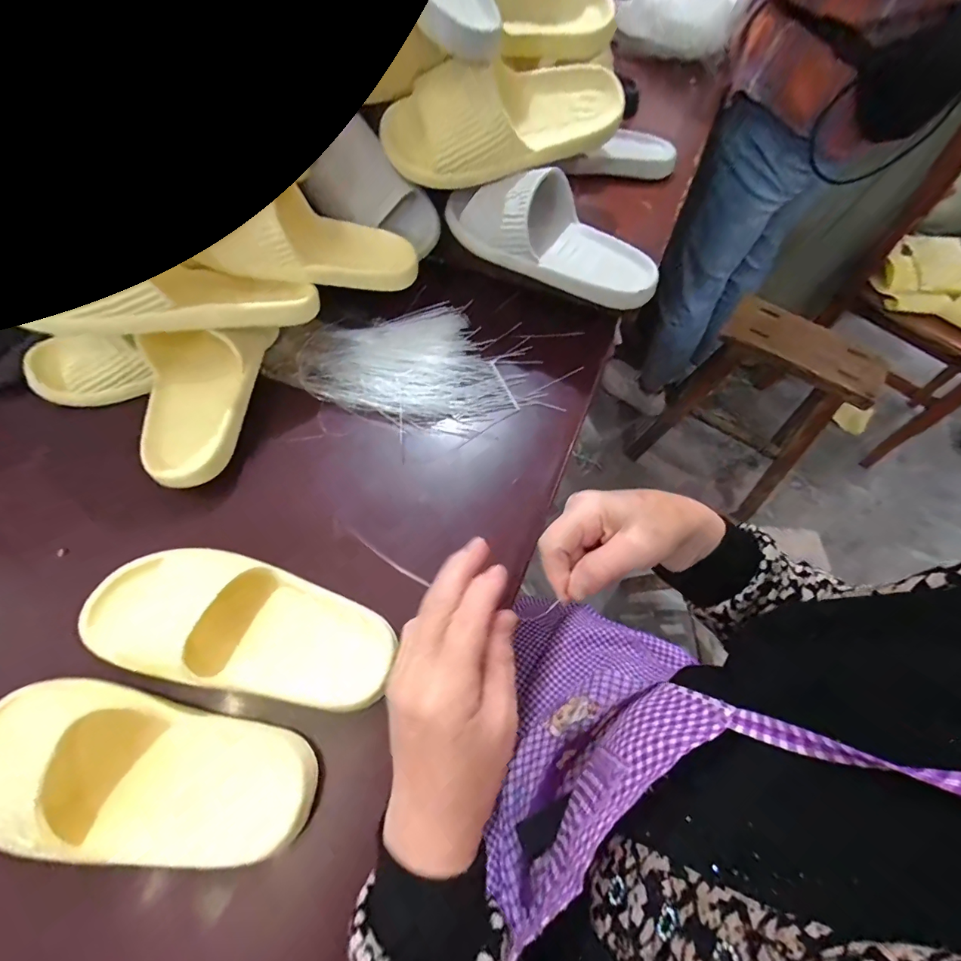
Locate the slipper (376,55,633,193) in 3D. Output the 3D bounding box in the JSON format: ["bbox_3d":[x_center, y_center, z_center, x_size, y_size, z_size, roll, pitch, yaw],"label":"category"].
[{"bbox_3d":[0.025,-0.398,0.468,0.265,0.099,0.086,-2,63,-4],"label":"slipper"}]

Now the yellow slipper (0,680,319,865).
[{"bbox_3d":[-0.244,0.204,0.297,0.243,0.055,0.091,10,63,3],"label":"yellow slipper"}]

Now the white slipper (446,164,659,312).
[{"bbox_3d":[0.082,-0.280,0.480,0.249,0.066,0.102,32,66,13],"label":"white slipper"}]

